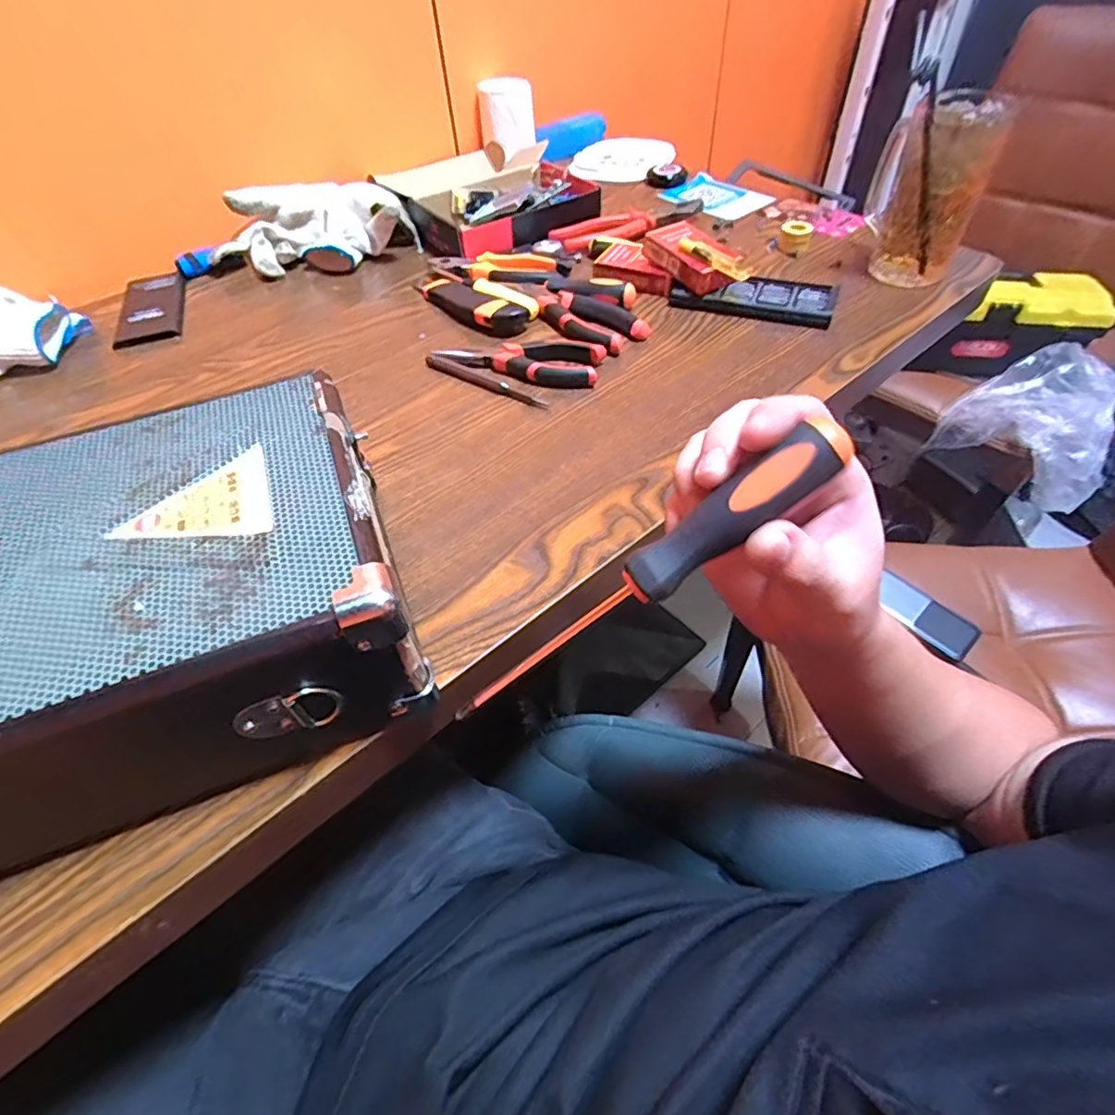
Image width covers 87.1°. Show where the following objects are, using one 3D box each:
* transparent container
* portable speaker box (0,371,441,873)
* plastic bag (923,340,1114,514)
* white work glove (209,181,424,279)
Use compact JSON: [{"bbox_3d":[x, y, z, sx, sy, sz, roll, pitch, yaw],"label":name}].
[{"bbox_3d":[0.354,-0.357,0.561,0.103,0.153,0.106,22,54,22],"label":"transparent container"},{"bbox_3d":[-0.209,0.021,0.317,0.233,0.094,0.211,-19,52,-12],"label":"portable speaker box"},{"bbox_3d":[0.694,-0.192,0.860,0.218,0.173,0.105,28,57,25],"label":"plastic bag"},{"bbox_3d":[-0.287,-0.392,0.689,0.230,0.065,0.103,-6,50,-2],"label":"white work glove"}]

